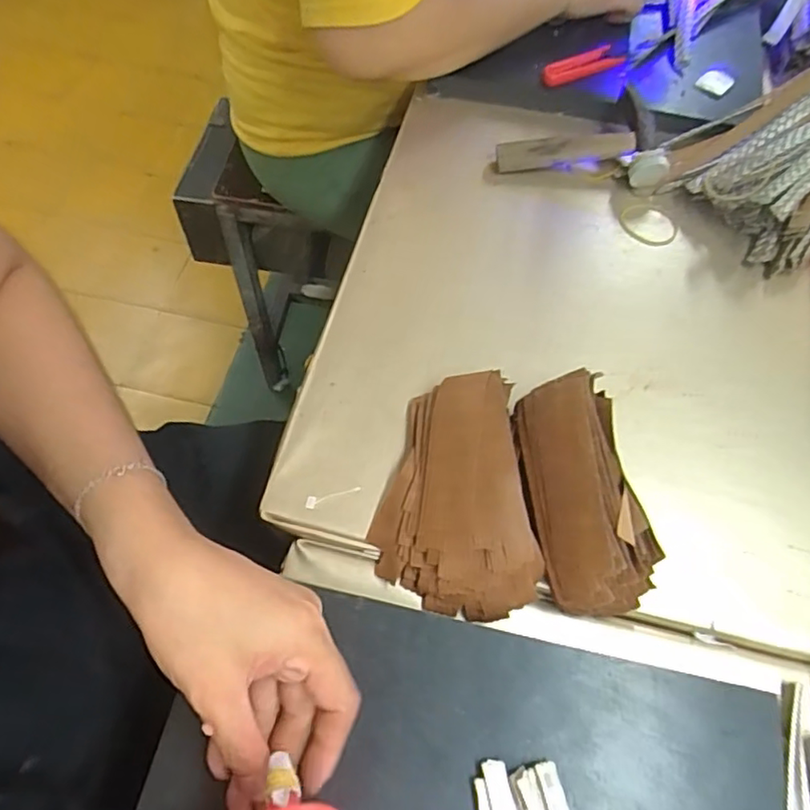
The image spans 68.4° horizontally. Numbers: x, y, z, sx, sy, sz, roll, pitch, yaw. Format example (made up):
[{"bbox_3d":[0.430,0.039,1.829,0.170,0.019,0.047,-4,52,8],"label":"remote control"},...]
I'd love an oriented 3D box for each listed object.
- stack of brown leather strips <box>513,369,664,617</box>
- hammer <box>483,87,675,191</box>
[{"bbox_3d":[0.103,0.048,0.351,0.063,0.051,0.138,-7,62,-6],"label":"stack of brown leather strips"},{"bbox_3d":[0.147,-0.230,0.515,0.144,0.040,0.083,7,62,1],"label":"hammer"}]

